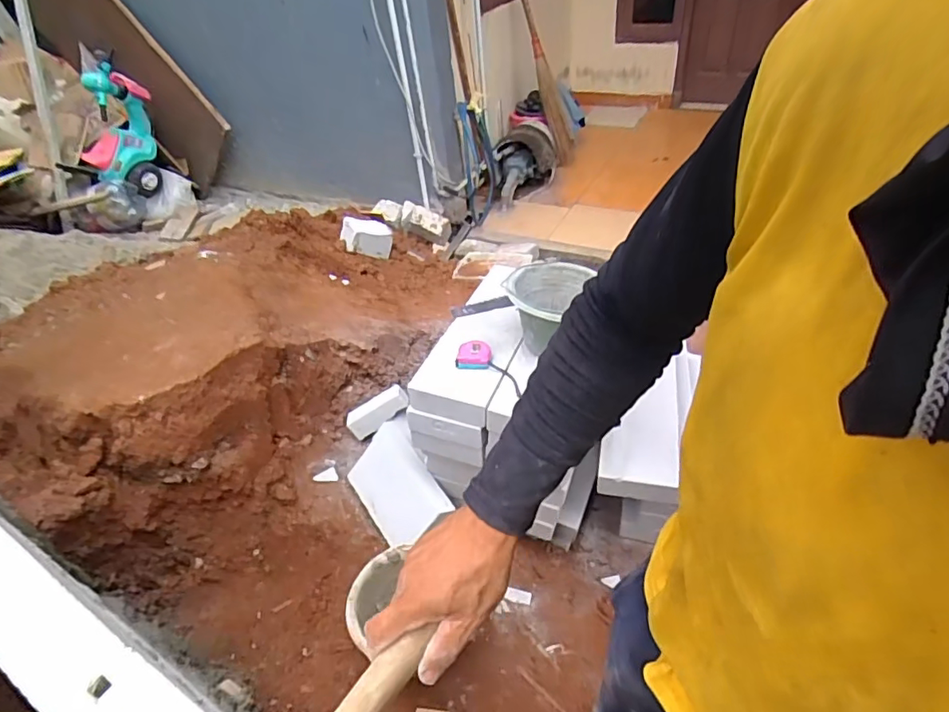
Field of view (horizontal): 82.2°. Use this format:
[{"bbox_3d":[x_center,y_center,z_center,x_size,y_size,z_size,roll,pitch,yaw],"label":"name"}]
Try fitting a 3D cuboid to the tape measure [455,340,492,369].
[{"bbox_3d":[0.000,-0.001,1.360,0.085,0.044,0.068,6,42,15],"label":"tape measure"}]

